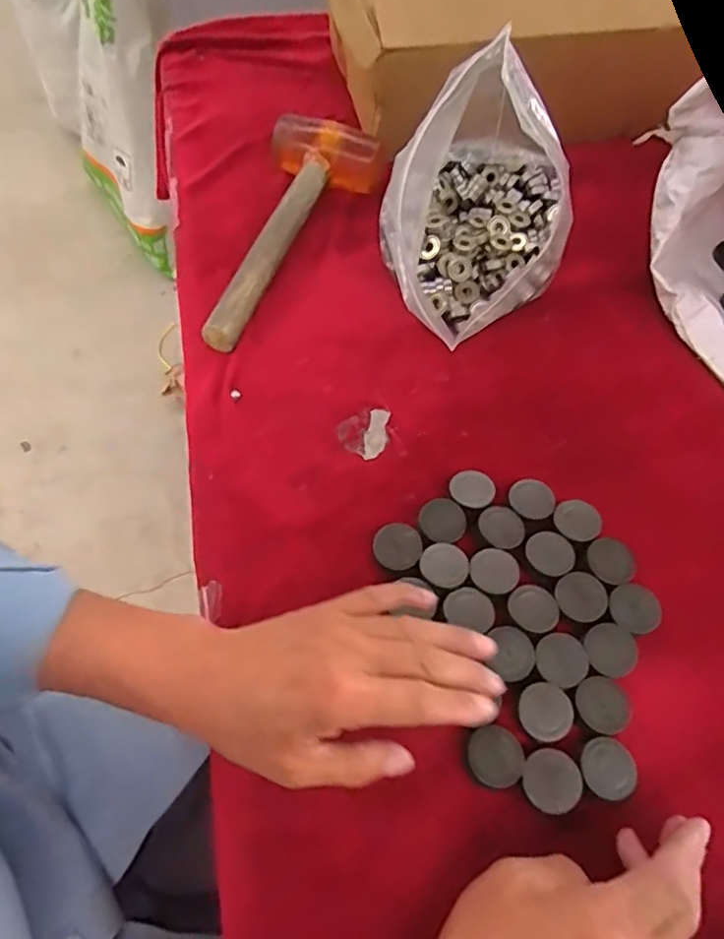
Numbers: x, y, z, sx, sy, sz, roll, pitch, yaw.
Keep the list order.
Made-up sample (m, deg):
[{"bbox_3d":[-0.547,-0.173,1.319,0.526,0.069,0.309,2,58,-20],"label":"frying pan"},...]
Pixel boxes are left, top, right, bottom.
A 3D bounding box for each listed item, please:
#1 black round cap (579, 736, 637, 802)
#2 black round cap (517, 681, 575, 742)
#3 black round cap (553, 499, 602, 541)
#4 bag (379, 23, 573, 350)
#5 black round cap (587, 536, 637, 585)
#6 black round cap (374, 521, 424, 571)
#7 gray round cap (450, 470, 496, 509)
[{"bbox_3d":[0.143,0.174,0.348,0.030,0.009,0.032,1,60,-2],"label":"black round cap"},{"bbox_3d":[0.111,0.146,0.361,0.032,0.004,0.032,1,60,-2],"label":"black round cap"},{"bbox_3d":[0.152,0.039,0.427,0.031,0.017,0.030,1,60,-2],"label":"black round cap"},{"bbox_3d":[0.099,-0.230,0.491,0.154,0.167,0.227,21,62,9],"label":"bag"},{"bbox_3d":[0.170,0.067,0.415,0.031,0.019,0.033,1,60,-2],"label":"black round cap"},{"bbox_3d":[0.025,0.055,0.413,0.033,0.015,0.032,-23,64,-14],"label":"black round cap"},{"bbox_3d":[0.080,0.015,0.437,0.031,0.009,0.032,1,60,-2],"label":"gray round cap"}]

